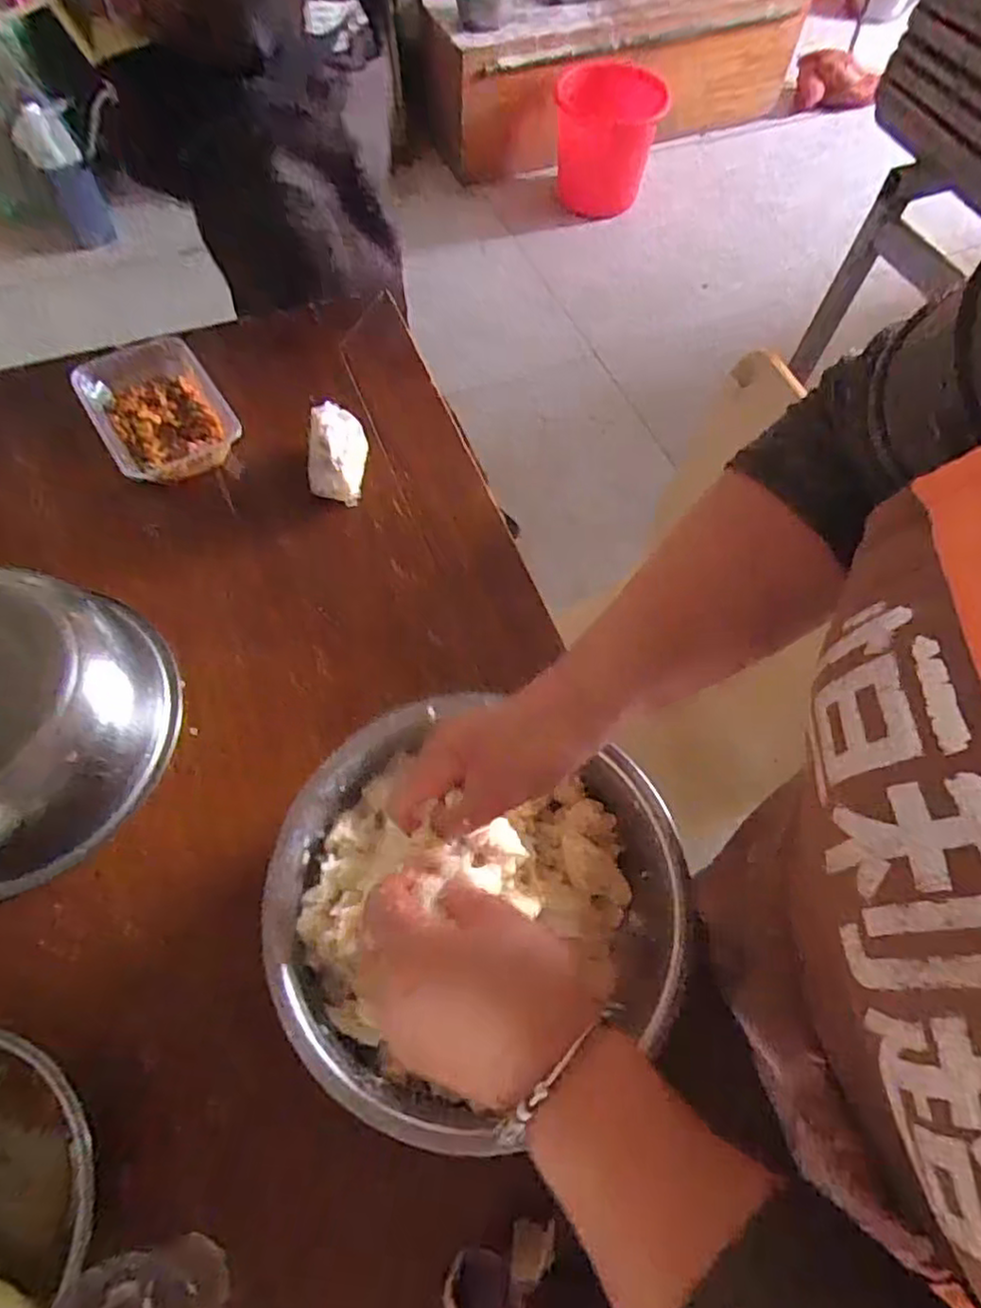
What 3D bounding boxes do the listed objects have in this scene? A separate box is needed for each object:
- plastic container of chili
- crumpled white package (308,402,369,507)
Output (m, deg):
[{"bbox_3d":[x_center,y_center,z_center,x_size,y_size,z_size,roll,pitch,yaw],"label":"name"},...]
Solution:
[{"bbox_3d":[-0.329,-0.242,0.668,0.114,0.038,0.165,-31,68,-17],"label":"plastic container of chili"},{"bbox_3d":[-0.145,-0.195,0.643,0.047,0.057,0.082,2,63,-1],"label":"crumpled white package"}]

